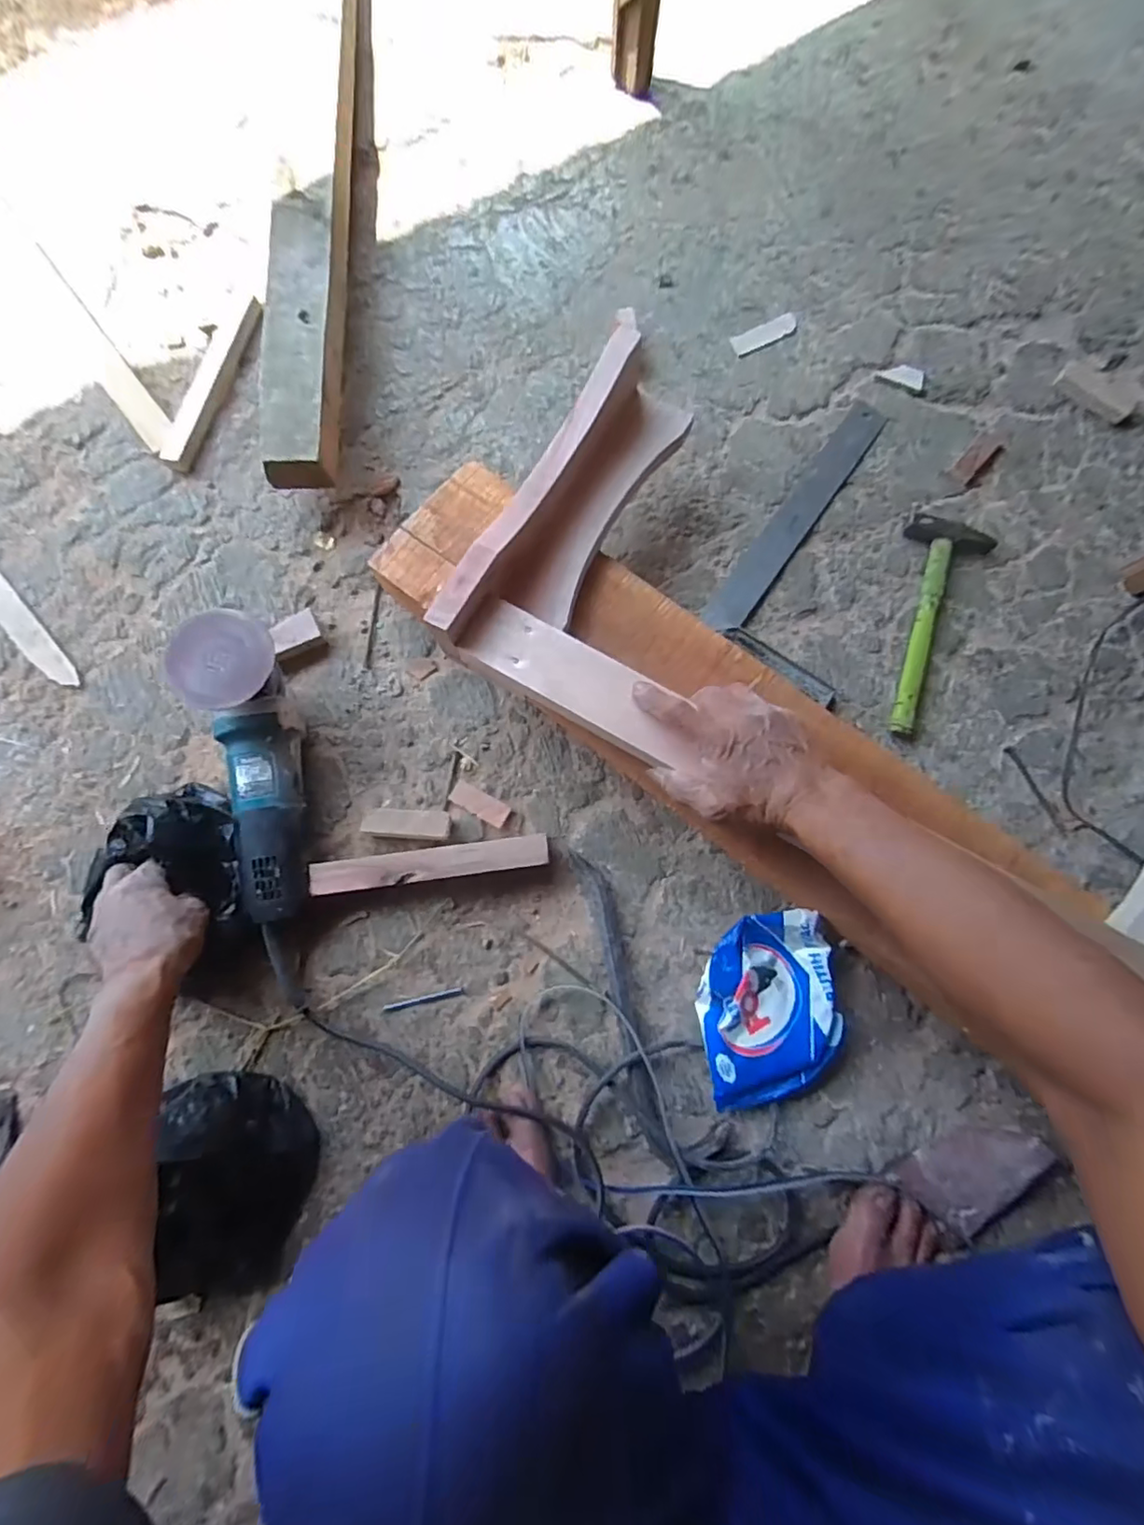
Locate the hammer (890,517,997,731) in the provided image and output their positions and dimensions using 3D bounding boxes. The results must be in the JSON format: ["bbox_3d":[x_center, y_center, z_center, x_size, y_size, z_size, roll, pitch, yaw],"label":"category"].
[{"bbox_3d":[0.382,-0.141,0.610,0.082,0.020,0.240,10,80,3],"label":"hammer"}]

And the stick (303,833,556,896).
[{"bbox_3d":[-0.132,0.097,0.567,0.217,0.043,0.028,-8,79,-1],"label":"stick"}]

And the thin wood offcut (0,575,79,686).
[{"bbox_3d":[-0.610,-0.166,0.639,0.032,0.005,0.237,-43,82,-6],"label":"thin wood offcut"}]

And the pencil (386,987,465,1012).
[{"bbox_3d":[-0.140,0.226,0.562,0.075,0.006,0.006,-12,80,-1],"label":"pencil"}]

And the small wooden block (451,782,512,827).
[{"bbox_3d":[-0.092,0.041,0.593,0.061,0.007,0.024,29,82,6],"label":"small wooden block"}]

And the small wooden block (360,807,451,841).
[{"bbox_3d":[-0.161,0.061,0.581,0.085,0.037,0.028,4,80,2],"label":"small wooden block"}]

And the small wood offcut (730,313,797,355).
[{"bbox_3d":[0.224,-0.498,0.687,0.077,0.005,0.026,-24,80,-3],"label":"small wood offcut"}]

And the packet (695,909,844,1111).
[{"bbox_3d":[0.177,0.220,0.536,0.119,0.041,0.156,-8,80,0],"label":"packet"}]

